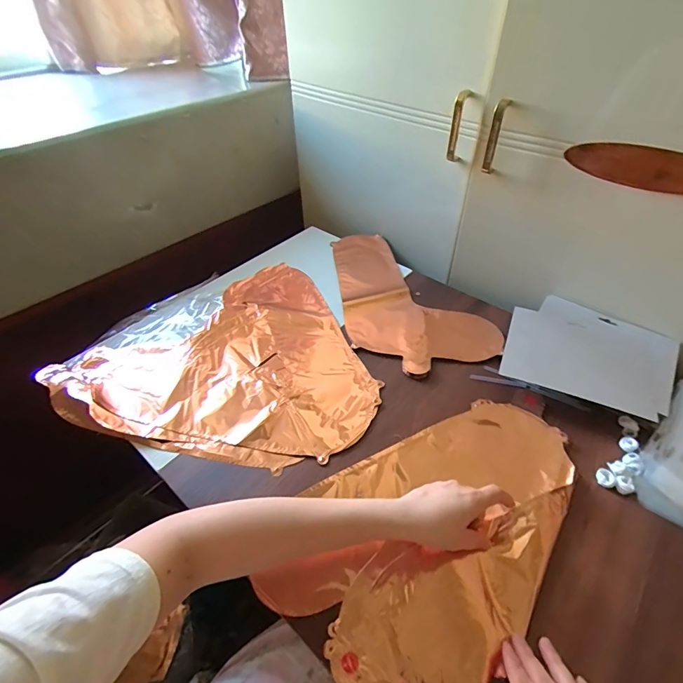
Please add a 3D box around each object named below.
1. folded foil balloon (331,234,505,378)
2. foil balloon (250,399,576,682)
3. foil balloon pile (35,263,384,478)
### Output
[{"bbox_3d":[0.100,-0.097,0.738,0.227,0.012,0.406,-13,46,-10],"label":"folded foil balloon"},{"bbox_3d":[0.112,0.201,0.439,0.388,0.026,0.226,-34,53,-27],"label":"foil balloon"},{"bbox_3d":[-0.146,0.041,0.594,0.378,0.032,0.431,34,56,31],"label":"foil balloon pile"}]

